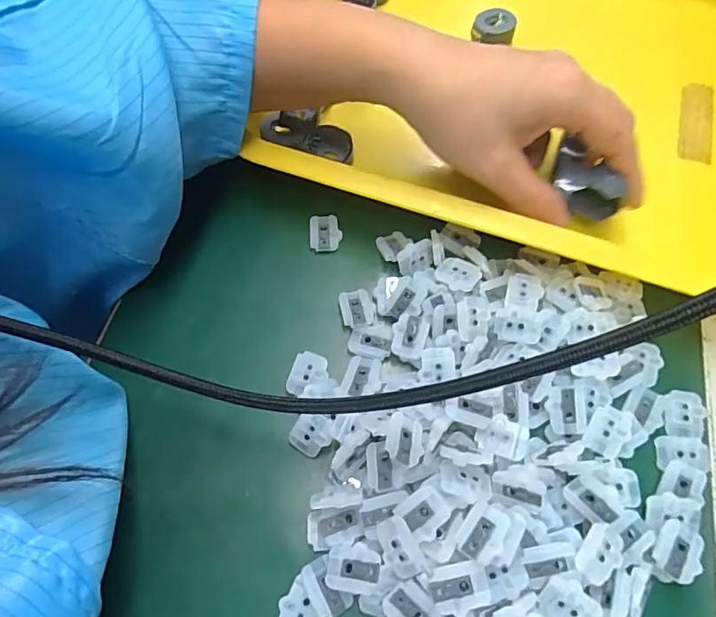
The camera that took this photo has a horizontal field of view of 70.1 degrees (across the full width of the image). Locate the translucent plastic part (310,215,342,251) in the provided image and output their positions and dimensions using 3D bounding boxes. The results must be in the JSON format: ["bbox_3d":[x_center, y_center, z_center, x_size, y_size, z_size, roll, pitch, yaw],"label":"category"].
[{"bbox_3d":[-0.018,-0.042,0.283,0.018,0.005,0.020,-3,63,-1],"label":"translucent plastic part"}]

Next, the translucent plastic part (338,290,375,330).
[{"bbox_3d":[0.000,0.000,0.261,0.017,0.005,0.022,-10,63,-5],"label":"translucent plastic part"}]

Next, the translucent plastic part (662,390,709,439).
[{"bbox_3d":[0.151,0.049,0.235,0.019,0.004,0.022,9,63,5],"label":"translucent plastic part"}]

